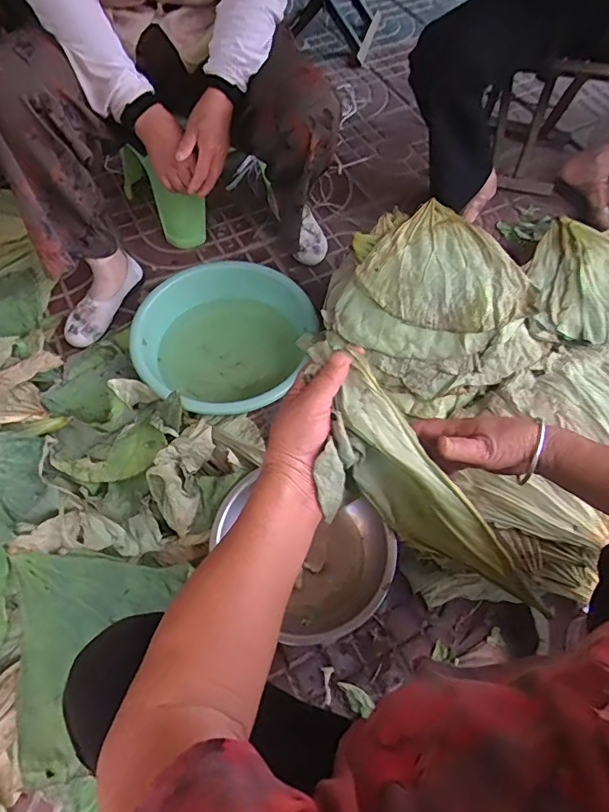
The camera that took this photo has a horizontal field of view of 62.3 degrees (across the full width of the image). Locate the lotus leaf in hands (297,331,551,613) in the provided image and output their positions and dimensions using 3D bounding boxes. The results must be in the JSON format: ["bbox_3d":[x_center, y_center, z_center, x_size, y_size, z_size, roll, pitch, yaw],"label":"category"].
[{"bbox_3d":[0.080,0.075,0.429,0.089,0.054,0.277,-44,100,-23],"label":"lotus leaf in hands"}]

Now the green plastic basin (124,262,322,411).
[{"bbox_3d":[-0.165,-0.121,0.975,0.309,0.124,0.315,1,61,-2],"label":"green plastic basin"}]

